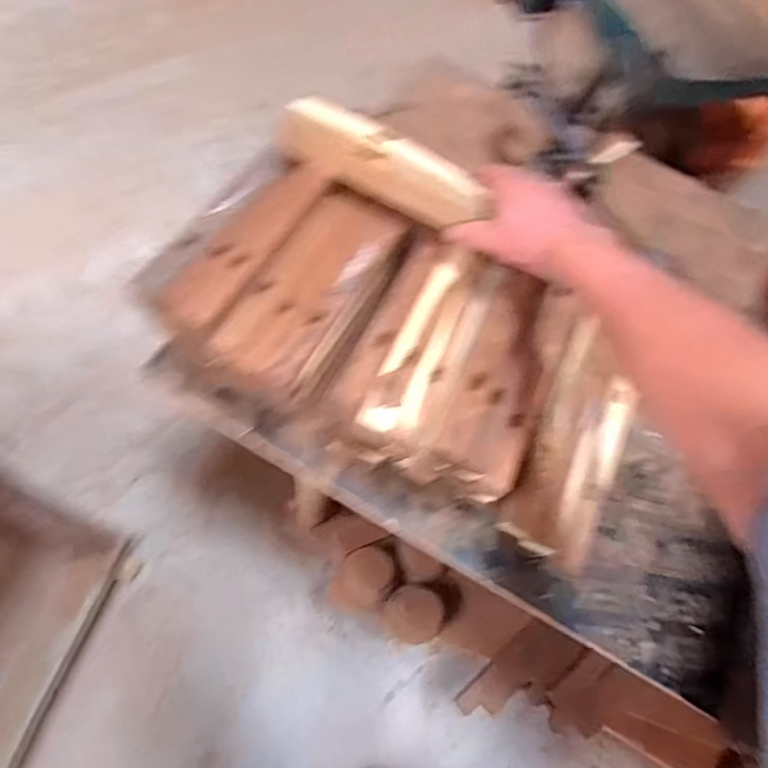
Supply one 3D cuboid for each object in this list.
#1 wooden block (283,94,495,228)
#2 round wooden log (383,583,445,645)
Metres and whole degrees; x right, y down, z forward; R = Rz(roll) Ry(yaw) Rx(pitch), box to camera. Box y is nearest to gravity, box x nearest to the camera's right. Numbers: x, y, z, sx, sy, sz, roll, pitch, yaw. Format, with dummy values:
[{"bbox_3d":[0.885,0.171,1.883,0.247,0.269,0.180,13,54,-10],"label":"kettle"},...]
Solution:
[{"bbox_3d":[0.001,-0.220,0.543,0.219,0.045,0.054,28,67,5],"label":"wooden block"},{"bbox_3d":[0.052,0.407,0.958,0.099,0.066,0.094,3,64,-7],"label":"round wooden log"}]

